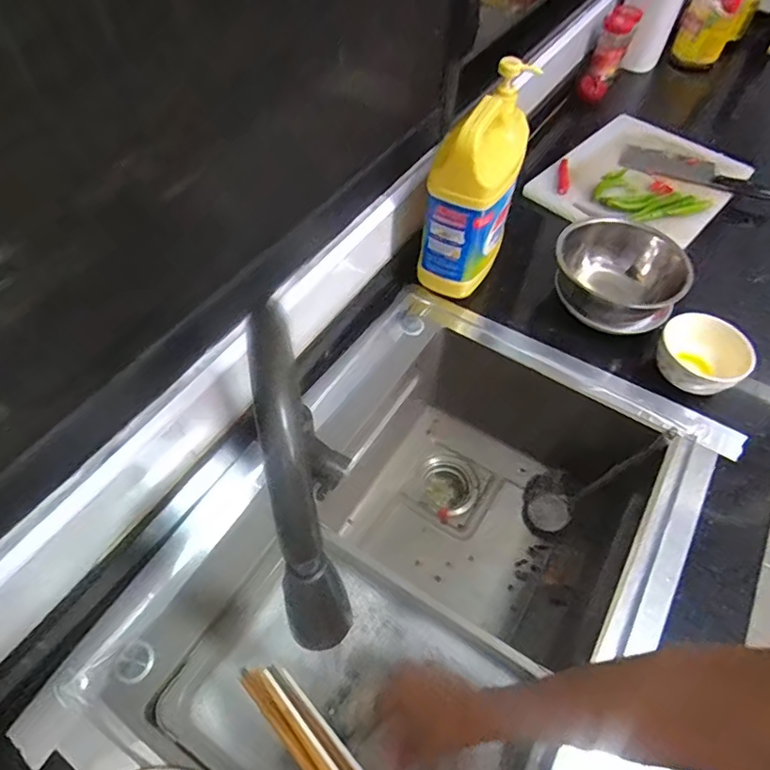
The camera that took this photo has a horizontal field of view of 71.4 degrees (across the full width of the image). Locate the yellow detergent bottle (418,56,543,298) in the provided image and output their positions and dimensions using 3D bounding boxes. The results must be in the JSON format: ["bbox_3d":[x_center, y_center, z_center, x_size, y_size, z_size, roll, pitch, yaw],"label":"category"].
[{"bbox_3d":[0.124,-0.266,0.771,0.101,0.294,0.164,17,55,9],"label":"yellow detergent bottle"}]

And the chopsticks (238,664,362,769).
[{"bbox_3d":[-0.034,0.331,0.449,0.252,0.031,0.037,31,57,34],"label":"chopsticks"}]

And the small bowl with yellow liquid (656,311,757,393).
[{"bbox_3d":[0.440,-0.036,0.749,0.115,0.074,0.110,35,60,20],"label":"small bowl with yellow liquid"}]

